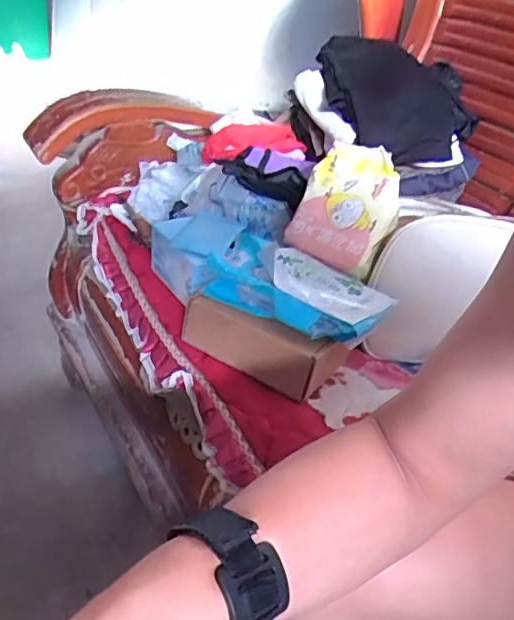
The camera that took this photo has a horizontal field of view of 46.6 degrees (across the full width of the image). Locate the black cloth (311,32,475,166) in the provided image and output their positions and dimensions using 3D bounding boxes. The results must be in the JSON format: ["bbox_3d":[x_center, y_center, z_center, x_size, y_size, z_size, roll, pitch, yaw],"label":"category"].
[{"bbox_3d":[0.225,-0.353,0.984,0.219,0.109,0.356,1,34,-6],"label":"black cloth"}]

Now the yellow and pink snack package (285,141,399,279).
[{"bbox_3d":[0.121,-0.140,0.793,0.120,0.160,0.043,20,-8,20],"label":"yellow and pink snack package"}]

